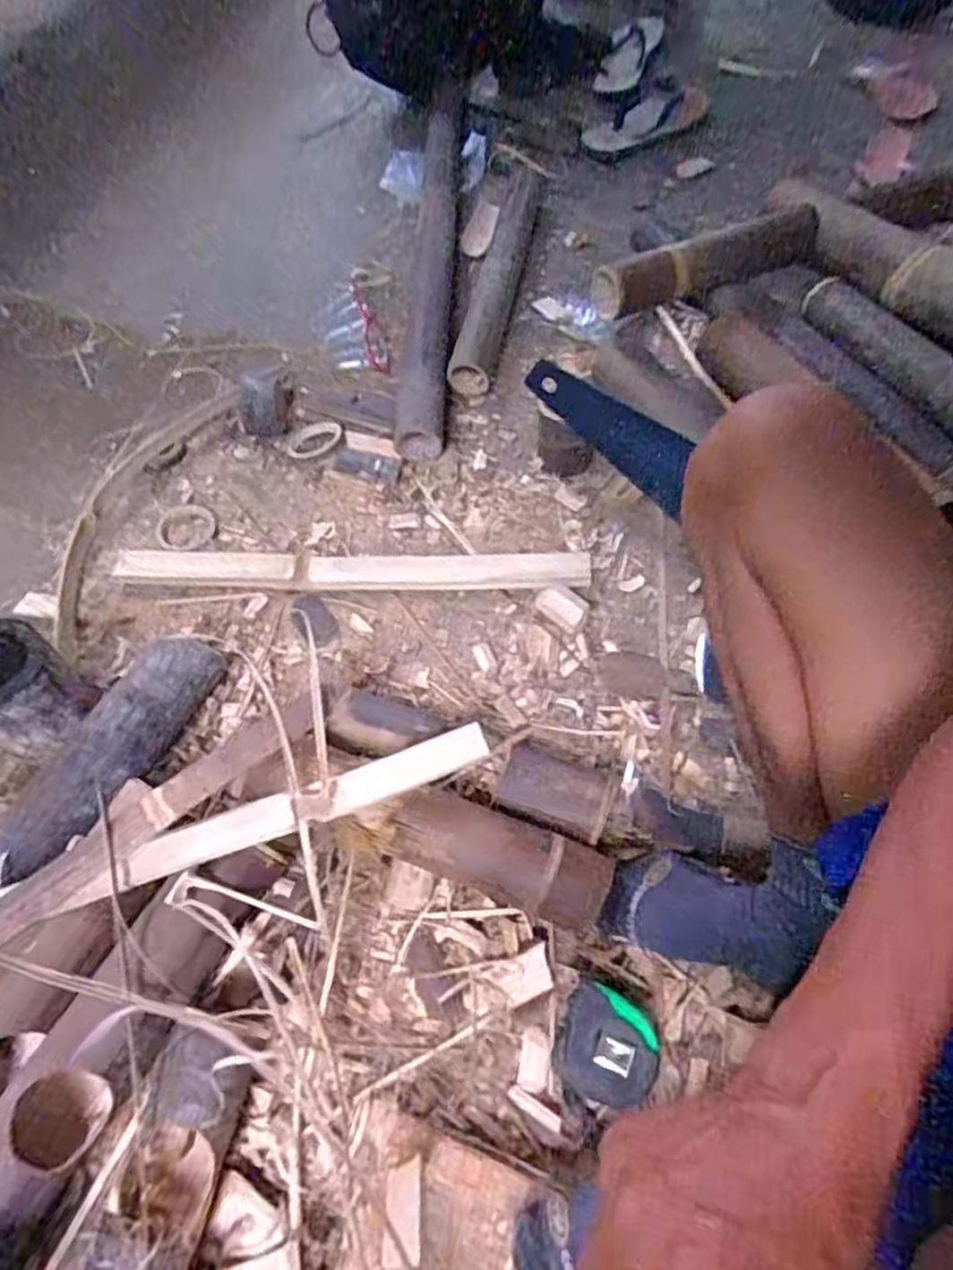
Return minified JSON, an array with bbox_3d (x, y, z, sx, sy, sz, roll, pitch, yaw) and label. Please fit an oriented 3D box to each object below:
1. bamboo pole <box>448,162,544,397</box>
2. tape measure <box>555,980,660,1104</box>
[{"bbox_3d":[0.040,-0.565,1.072,0.067,0.055,0.516,9,62,8],"label":"bamboo pole"},{"bbox_3d":[0.106,0.334,0.568,0.077,0.033,0.077,20,64,13],"label":"tape measure"}]

